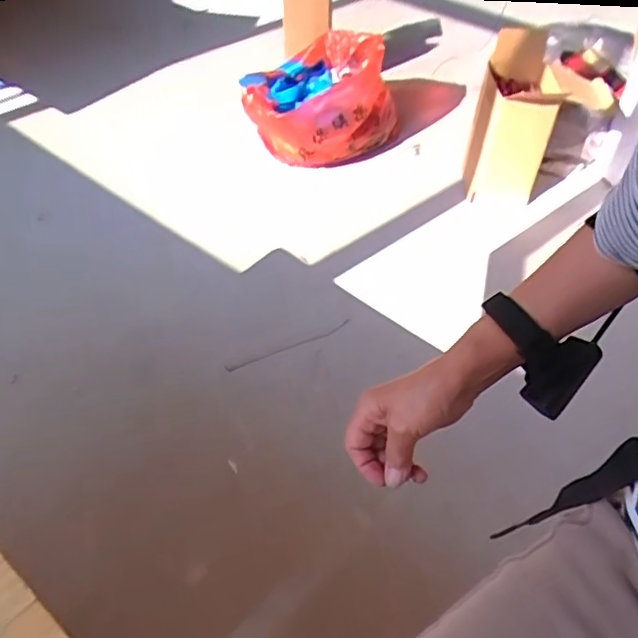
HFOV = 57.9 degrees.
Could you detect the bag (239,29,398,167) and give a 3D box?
[{"bbox_3d":[0.014,-0.582,1.527,0.402,0.254,0.260,-9,51,-10],"label":"bag"}]

